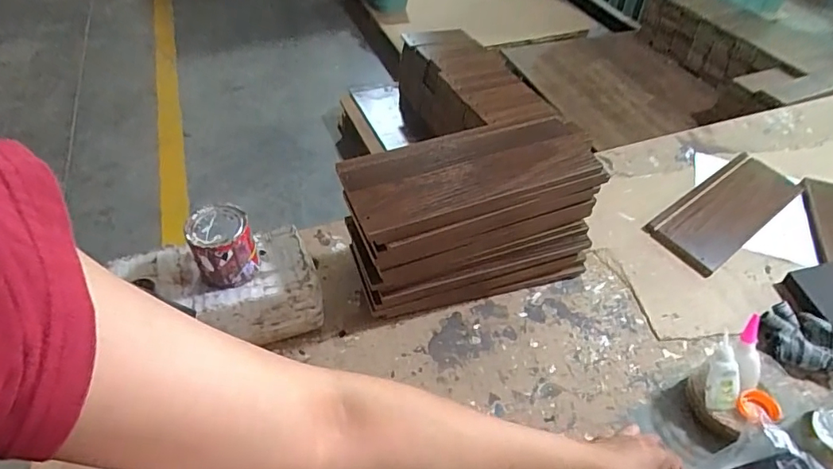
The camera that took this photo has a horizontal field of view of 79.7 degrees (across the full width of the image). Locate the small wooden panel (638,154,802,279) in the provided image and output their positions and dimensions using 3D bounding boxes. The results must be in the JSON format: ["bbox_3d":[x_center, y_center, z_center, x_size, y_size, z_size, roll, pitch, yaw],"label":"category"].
[{"bbox_3d":[0.527,-0.047,0.841,0.335,0.020,0.117,-27,53,-29],"label":"small wooden panel"}]

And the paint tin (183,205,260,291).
[{"bbox_3d":[-0.210,0.014,0.544,0.062,0.072,0.060,3,44,-3],"label":"paint tin"}]

